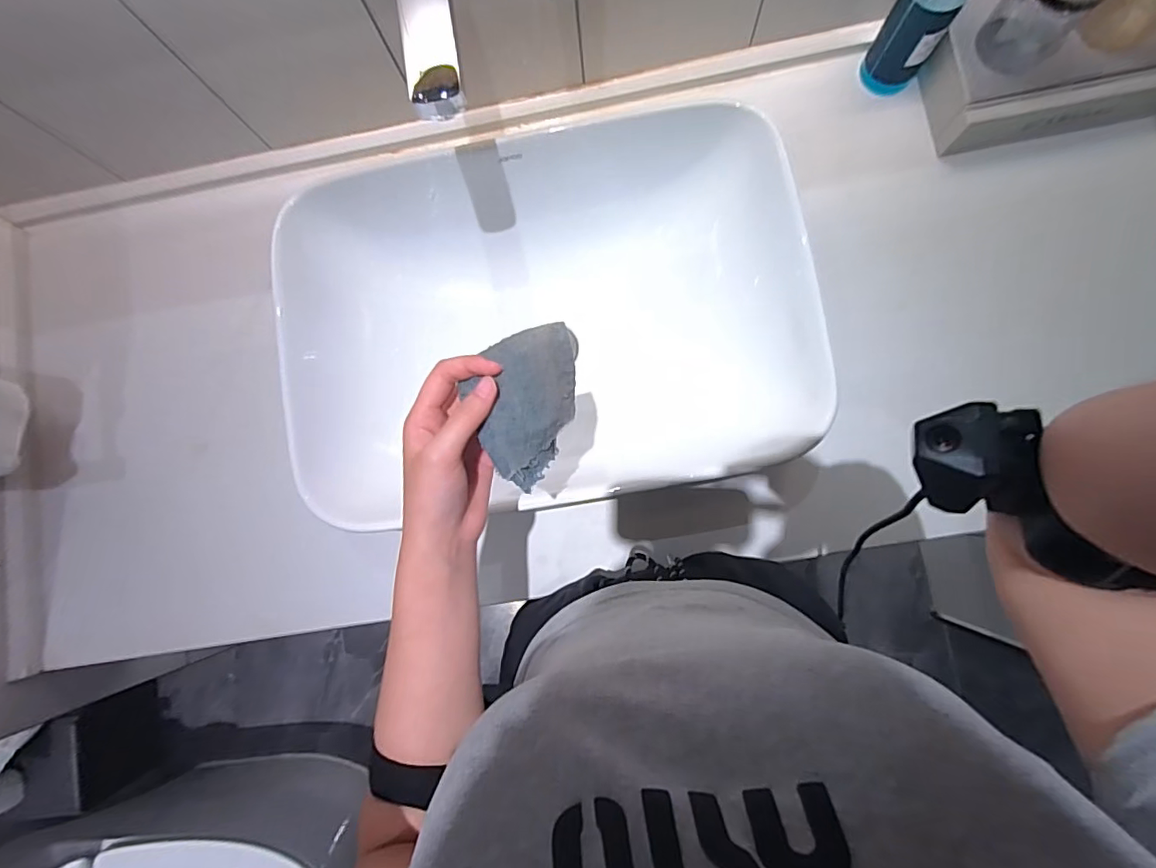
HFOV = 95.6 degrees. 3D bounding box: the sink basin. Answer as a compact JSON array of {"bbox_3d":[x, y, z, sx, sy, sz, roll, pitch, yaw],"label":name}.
[{"bbox_3d":[-0.035,-0.131,0.580,0.512,0.166,0.379,-10,83,4],"label":"sink basin"}]

